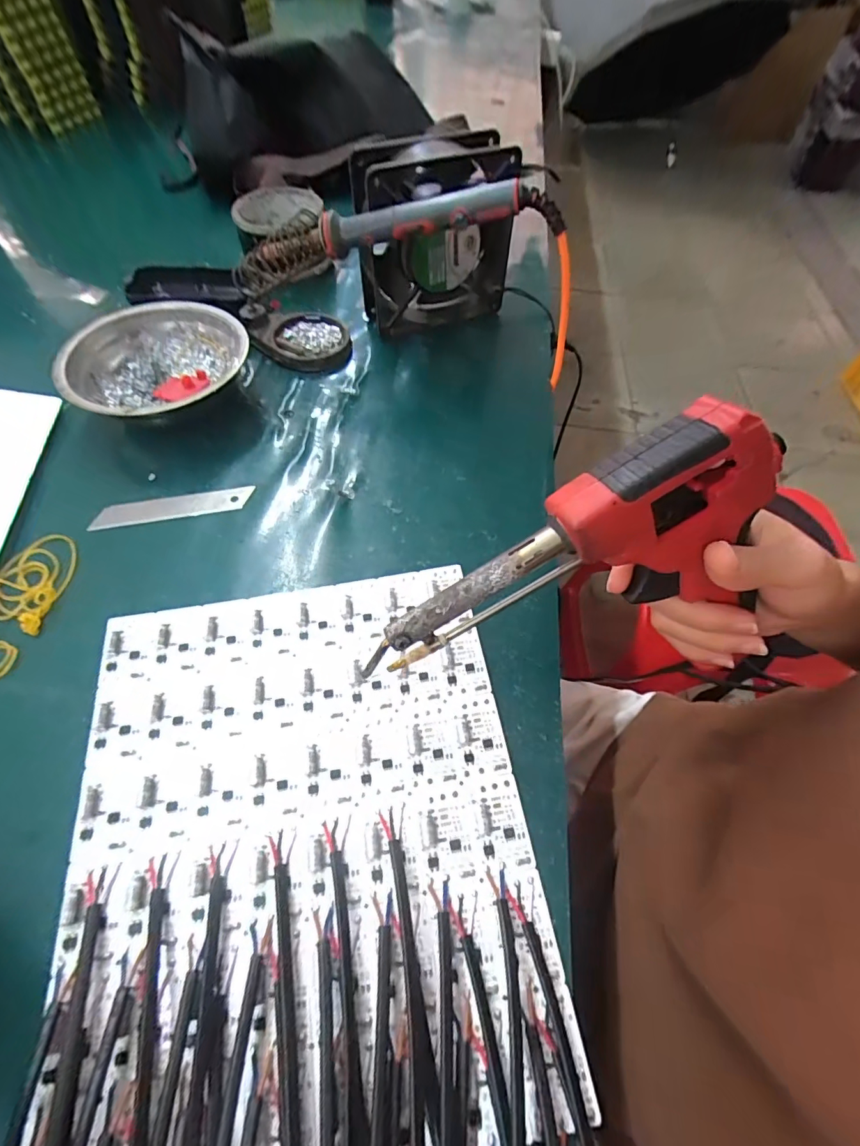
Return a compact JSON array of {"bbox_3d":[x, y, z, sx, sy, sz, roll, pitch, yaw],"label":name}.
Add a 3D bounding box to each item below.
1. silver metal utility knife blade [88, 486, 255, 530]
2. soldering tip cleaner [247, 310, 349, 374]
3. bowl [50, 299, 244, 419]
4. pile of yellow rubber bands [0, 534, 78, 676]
[{"bbox_3d":[-0.170,-0.045,0.311,0.098,0.004,0.019,-9,60,-9],"label":"silver metal utility knife blade"},{"bbox_3d":[-0.110,-0.204,0.406,0.086,0.012,0.068,19,60,8],"label":"soldering tip cleaner"},{"bbox_3d":[-0.206,-0.153,0.354,0.124,0.037,0.124,1,59,-2],"label":"bowl"},{"bbox_3d":[-0.234,0.014,0.269,0.041,0.008,0.089,-8,60,-8],"label":"pile of yellow rubber bands"}]

